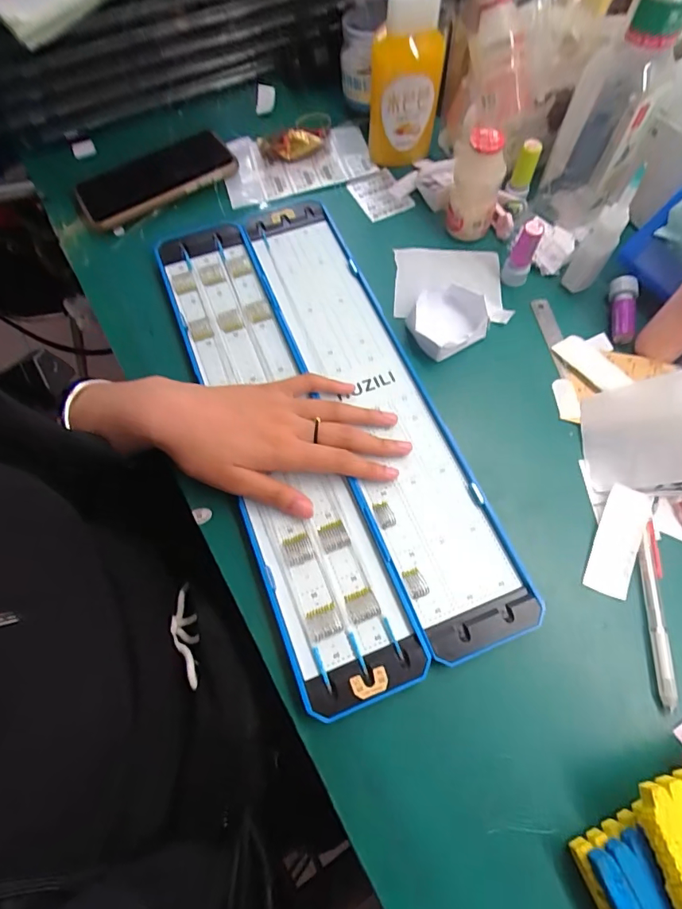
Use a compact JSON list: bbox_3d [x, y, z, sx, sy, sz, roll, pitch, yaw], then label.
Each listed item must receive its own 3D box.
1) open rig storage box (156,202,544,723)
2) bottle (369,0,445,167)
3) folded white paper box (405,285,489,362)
[{"bbox_3d":[-0.015,-0.038,0.397,0.182,0.020,0.433,-18,69,-9],"label":"open rig storage box"},{"bbox_3d":[0.062,-0.354,0.441,0.064,0.149,0.058,8,68,5],"label":"bottle"},{"bbox_3d":[0.095,-0.119,0.431,0.069,0.030,0.073,29,69,11],"label":"folded white paper box"}]

